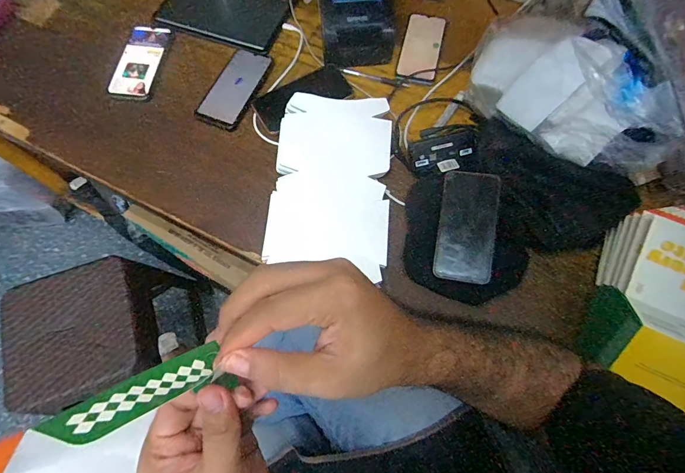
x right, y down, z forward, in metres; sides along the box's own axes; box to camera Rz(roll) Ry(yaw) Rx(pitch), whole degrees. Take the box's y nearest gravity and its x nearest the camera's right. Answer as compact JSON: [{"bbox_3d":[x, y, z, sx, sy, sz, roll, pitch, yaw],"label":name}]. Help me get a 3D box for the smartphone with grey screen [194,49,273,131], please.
[{"bbox_3d":[-0.194,-0.269,0.657,0.082,0.013,0.165,22,70,8],"label":"smartphone with grey screen"}]

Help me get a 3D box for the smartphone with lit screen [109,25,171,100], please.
[{"bbox_3d":[-0.371,-0.324,0.680,0.073,0.014,0.167,8,71,-9],"label":"smartphone with lit screen"}]

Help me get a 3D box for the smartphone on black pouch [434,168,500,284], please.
[{"bbox_3d":[0.181,-0.015,0.533,0.081,0.007,0.158,6,82,21],"label":"smartphone on black pouch"}]

